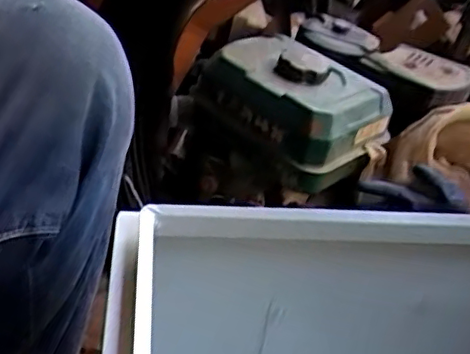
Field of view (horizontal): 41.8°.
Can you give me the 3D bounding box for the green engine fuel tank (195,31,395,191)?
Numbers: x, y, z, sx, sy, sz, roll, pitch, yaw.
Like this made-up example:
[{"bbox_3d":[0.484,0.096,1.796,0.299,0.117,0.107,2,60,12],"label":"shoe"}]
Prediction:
[{"bbox_3d":[0.079,-0.111,0.854,0.180,0.099,0.231,-26,48,-37],"label":"green engine fuel tank"}]

